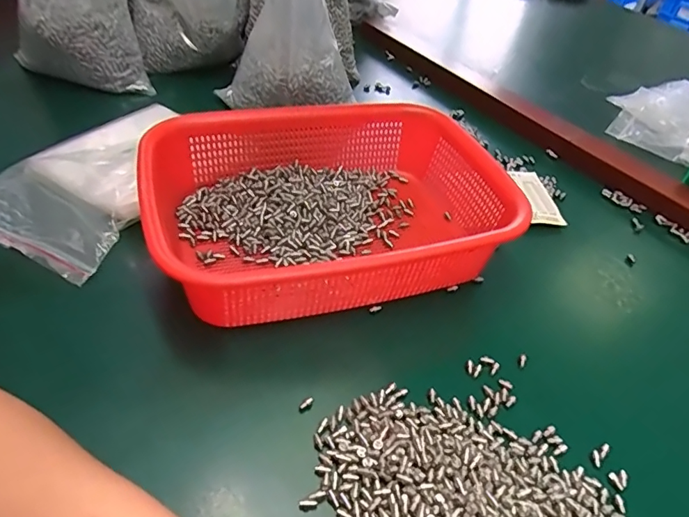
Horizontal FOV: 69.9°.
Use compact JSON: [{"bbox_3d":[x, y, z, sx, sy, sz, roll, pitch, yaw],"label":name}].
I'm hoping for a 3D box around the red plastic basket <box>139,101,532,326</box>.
[{"bbox_3d":[-0.002,-0.048,0.415,0.304,0.070,0.213,-13,48,-20],"label":"red plastic basket"}]

